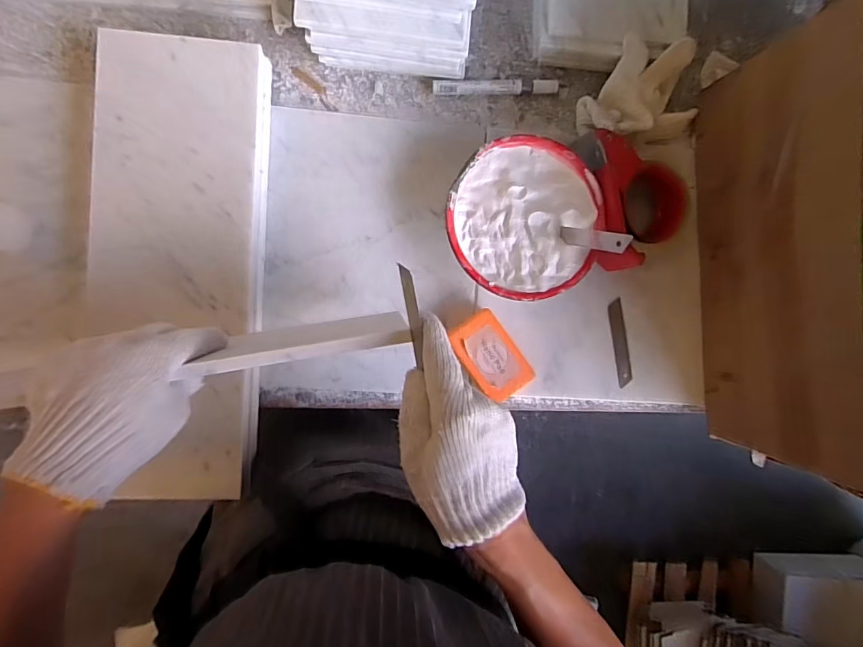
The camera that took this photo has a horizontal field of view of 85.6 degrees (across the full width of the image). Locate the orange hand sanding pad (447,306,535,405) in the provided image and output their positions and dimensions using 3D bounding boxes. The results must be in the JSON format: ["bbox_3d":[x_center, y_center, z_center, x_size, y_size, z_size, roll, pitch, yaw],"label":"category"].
[{"bbox_3d":[0.063,0.035,0.509,0.056,0.029,0.092,-37,97,-7],"label":"orange hand sanding pad"}]

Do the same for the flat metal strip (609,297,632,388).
[{"bbox_3d":[0.220,0.023,0.543,0.016,0.004,0.099,-8,90,0],"label":"flat metal strip"}]

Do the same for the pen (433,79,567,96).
[{"bbox_3d":[0.078,-0.267,0.524,0.151,0.017,0.018,-4,92,-9],"label":"pen"}]

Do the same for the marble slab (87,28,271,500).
[{"bbox_3d":[-0.252,-0.055,0.460,0.153,0.036,0.440,2,91,-9],"label":"marble slab"}]

